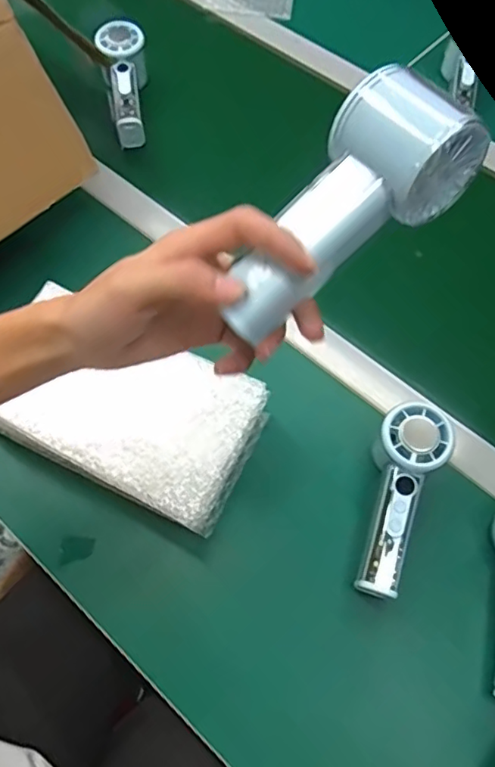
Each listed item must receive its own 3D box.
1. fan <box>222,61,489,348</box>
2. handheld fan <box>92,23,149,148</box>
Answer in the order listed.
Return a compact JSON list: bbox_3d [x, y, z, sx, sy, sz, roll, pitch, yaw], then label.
[{"bbox_3d":[0.045,-0.085,0.283,0.147,0.051,0.056,-44,70,8],"label":"fan"},{"bbox_3d":[-0.149,-0.364,0.680,0.055,0.071,0.158,-6,64,-5],"label":"handheld fan"}]

